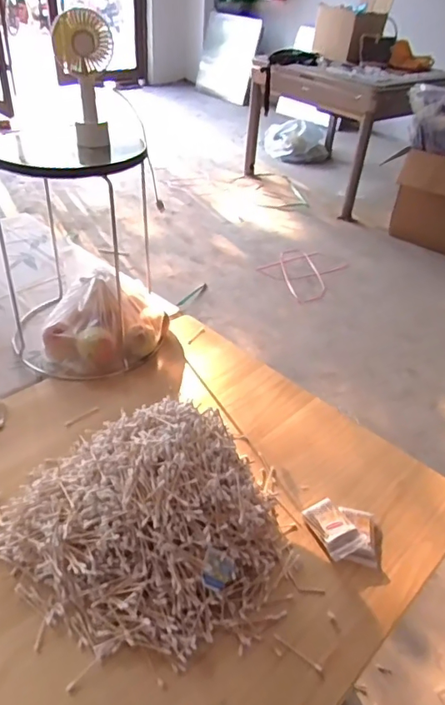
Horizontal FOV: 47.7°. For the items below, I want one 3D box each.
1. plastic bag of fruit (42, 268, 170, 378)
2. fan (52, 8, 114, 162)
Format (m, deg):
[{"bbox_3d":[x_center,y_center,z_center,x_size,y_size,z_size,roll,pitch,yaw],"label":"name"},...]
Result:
[{"bbox_3d":[-0.259,-0.074,1.142,0.283,0.175,0.166,-15,42,-24],"label":"plastic bag of fruit"},{"bbox_3d":[-0.259,-0.492,0.944,0.089,0.244,0.085,-8,40,-16],"label":"fan"}]

